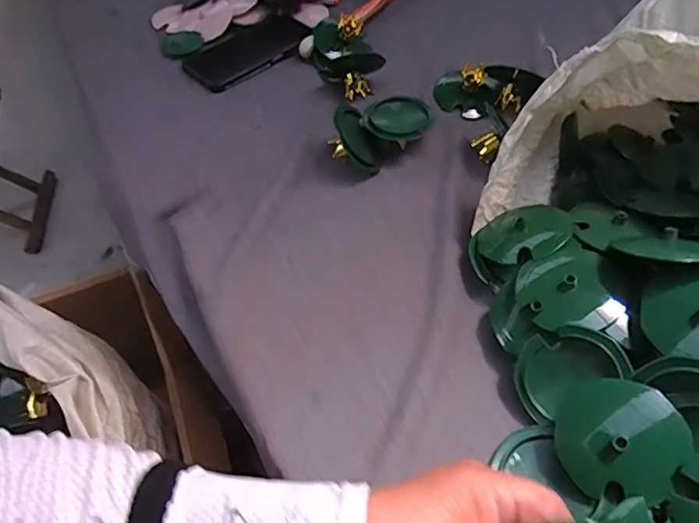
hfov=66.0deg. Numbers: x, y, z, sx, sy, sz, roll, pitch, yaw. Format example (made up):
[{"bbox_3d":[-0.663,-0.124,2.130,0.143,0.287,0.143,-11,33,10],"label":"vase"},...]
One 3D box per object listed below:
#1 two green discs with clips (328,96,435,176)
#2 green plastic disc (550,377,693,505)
[{"bbox_3d":[0.030,-0.138,0.564,0.102,0.048,0.062,-27,55,-16],"label":"two green discs with clips"},{"bbox_3d":[0.195,0.128,0.390,0.082,0.014,0.085,19,74,23],"label":"green plastic disc"}]

